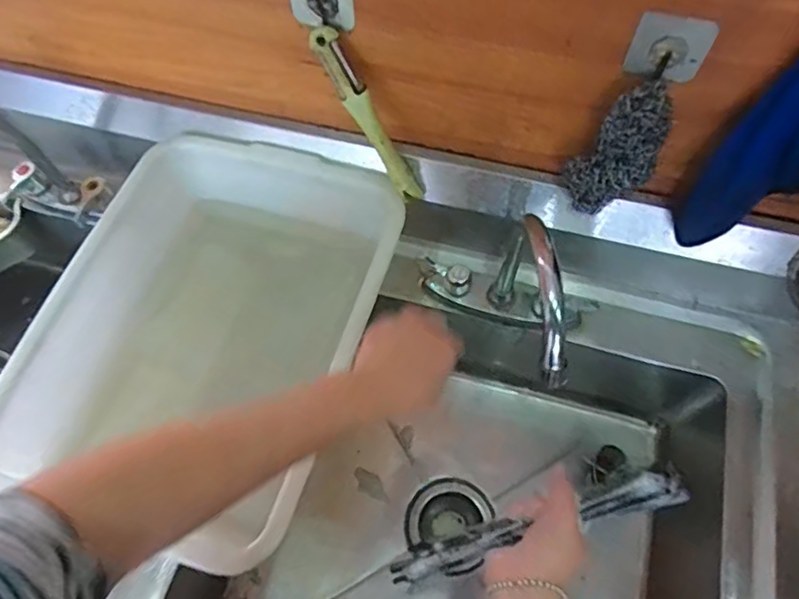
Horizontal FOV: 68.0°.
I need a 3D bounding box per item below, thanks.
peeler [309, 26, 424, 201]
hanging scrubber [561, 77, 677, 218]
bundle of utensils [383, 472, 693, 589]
[{"bbox_3d":[-0.028,-0.173,0.581,0.018,0.193,0.024,16,59,48],"label":"peeler"},{"bbox_3d":[0.201,-0.132,0.539,0.067,0.131,0.052,38,70,18],"label":"hanging scrubber"},{"bbox_3d":[0.117,0.192,0.501,0.252,0.014,0.029,-18,64,2],"label":"bundle of utensils"}]

